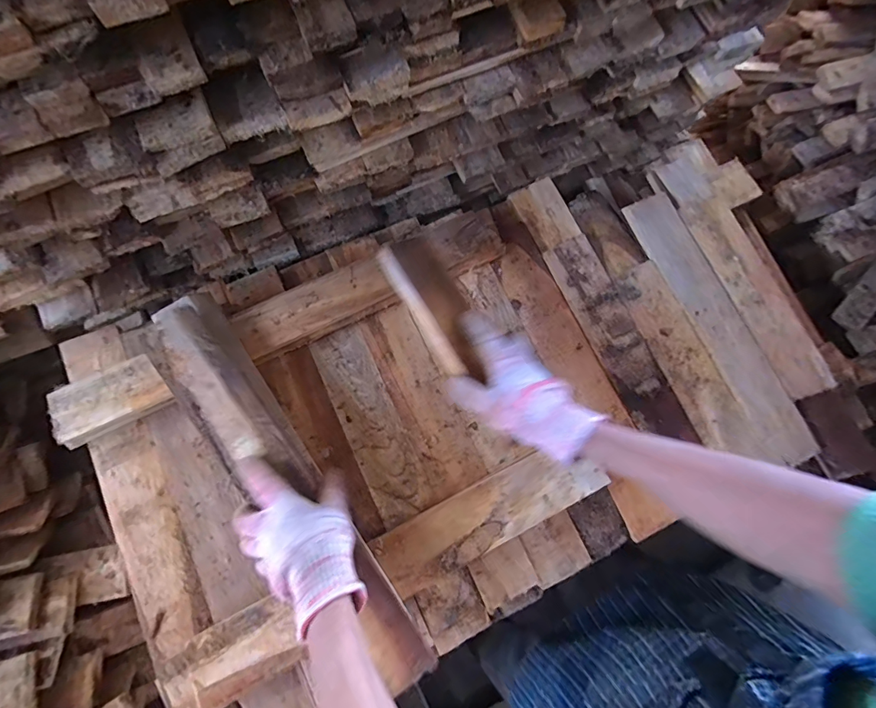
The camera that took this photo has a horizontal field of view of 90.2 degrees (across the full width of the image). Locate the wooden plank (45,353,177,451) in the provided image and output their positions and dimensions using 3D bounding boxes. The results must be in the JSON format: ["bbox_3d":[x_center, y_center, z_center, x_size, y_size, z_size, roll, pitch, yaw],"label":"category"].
[{"bbox_3d":[-0.389,0.052,0.521,0.123,0.028,0.067,-26,81,-8],"label":"wooden plank"}]

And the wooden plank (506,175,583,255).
[{"bbox_3d":[0.159,-0.208,0.649,0.070,0.011,0.107,-25,81,-8],"label":"wooden plank"}]

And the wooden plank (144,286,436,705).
[{"bbox_3d":[-0.168,0.136,0.483,0.085,0.040,0.483,-37,81,-10],"label":"wooden plank"}]

